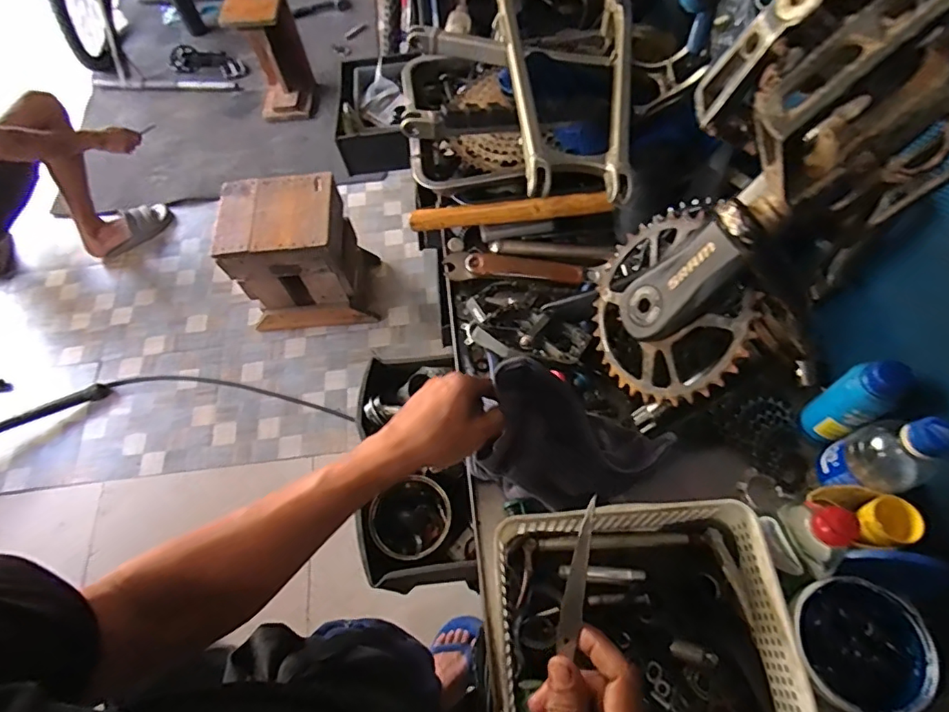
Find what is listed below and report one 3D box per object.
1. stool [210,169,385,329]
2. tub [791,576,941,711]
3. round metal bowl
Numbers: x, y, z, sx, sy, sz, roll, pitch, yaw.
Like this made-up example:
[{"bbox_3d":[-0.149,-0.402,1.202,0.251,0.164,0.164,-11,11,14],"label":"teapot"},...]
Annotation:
[{"bbox_3d":[-0.510,-0.296,1.567,0.340,0.396,0.257,-4,63,1],"label":"stool"},{"bbox_3d":[0.325,0.248,0.455,0.105,0.068,0.097,-1,64,3],"label":"tub"},{"bbox_3d":[-0.077,0.208,0.668,0.096,0.054,0.092,-1,64,3],"label":"round metal bowl"}]

